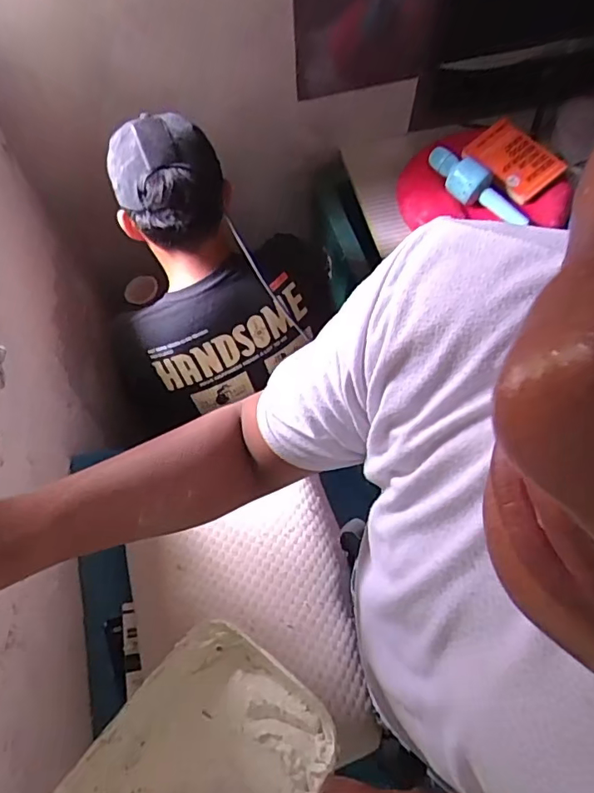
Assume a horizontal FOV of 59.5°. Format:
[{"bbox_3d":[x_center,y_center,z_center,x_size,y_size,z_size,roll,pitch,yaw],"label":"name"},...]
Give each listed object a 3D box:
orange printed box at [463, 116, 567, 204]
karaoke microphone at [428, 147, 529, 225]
[{"bbox_3d":[0.466,-0.511,1.116,0.138,0.019,0.187,-38,73,-4],"label":"orange printed box"},{"bbox_3d":[0.374,-0.440,1.106,0.073,0.079,0.243,-35,68,-15],"label":"karaoke microphone"}]

